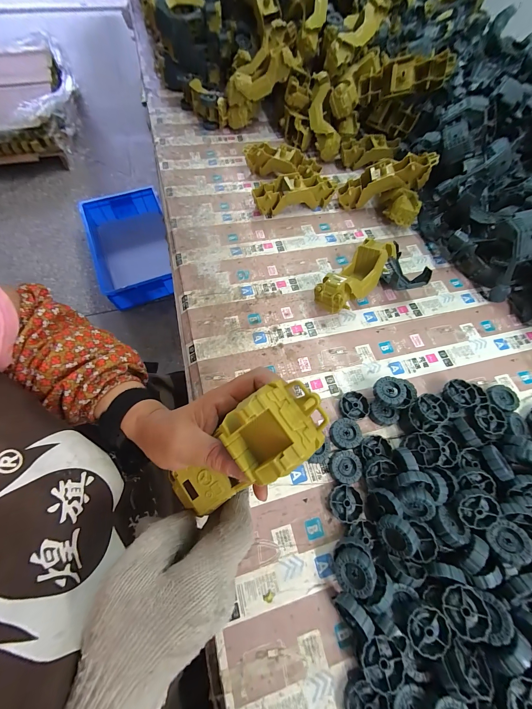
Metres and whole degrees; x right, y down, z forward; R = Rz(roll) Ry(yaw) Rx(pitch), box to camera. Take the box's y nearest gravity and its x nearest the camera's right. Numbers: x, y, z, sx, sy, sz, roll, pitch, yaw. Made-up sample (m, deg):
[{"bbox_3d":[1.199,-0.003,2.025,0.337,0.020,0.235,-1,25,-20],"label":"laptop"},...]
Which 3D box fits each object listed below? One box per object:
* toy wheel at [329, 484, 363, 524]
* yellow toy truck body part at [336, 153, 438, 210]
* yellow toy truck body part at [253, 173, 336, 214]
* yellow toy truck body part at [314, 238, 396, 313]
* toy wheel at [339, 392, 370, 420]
[{"bbox_3d":[0.095,0.177,0.311,0.039,0.012,0.038,1,64,-3],"label":"toy wheel"},{"bbox_3d":[0.233,-0.342,0.515,0.175,0.056,0.062,-11,62,24],"label":"yellow toy truck body part"},{"bbox_3d":[0.058,-0.324,0.528,0.172,0.049,0.063,-18,67,-12],"label":"yellow toy truck body part"},{"bbox_3d":[0.146,-0.123,0.429,0.060,0.062,0.150,42,69,16],"label":"yellow toy truck body part"},{"bbox_3d":[0.121,0.071,0.362,0.037,0.012,0.038,1,64,-3],"label":"toy wheel"}]

